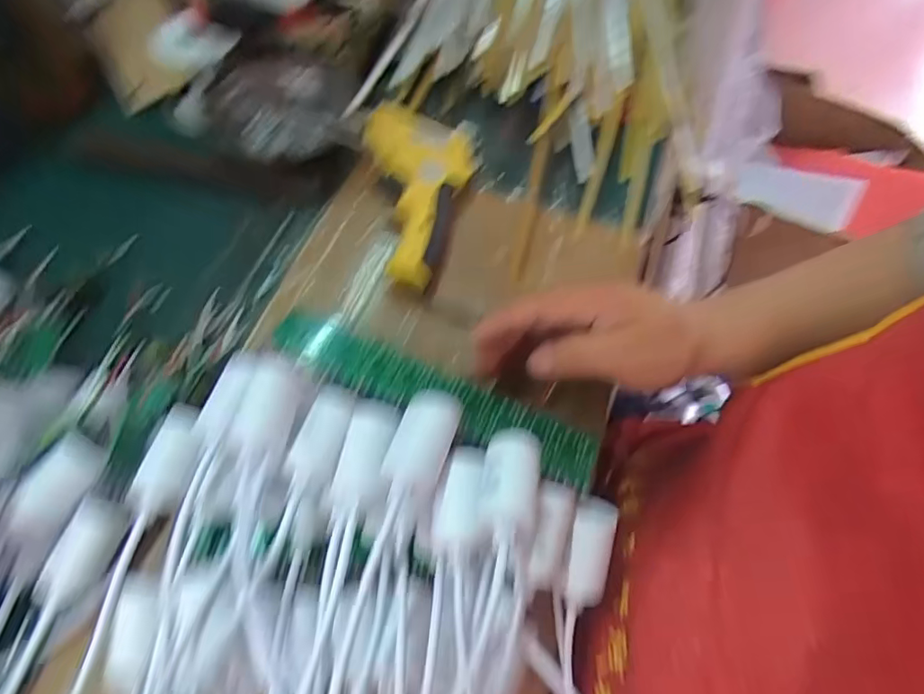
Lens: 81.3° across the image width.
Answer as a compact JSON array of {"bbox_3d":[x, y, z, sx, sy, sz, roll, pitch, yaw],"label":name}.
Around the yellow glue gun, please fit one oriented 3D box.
[{"bbox_3d":[-0.038,-0.124,0.433,0.087,0.047,0.159,6,61,-1],"label":"yellow glue gun"}]

